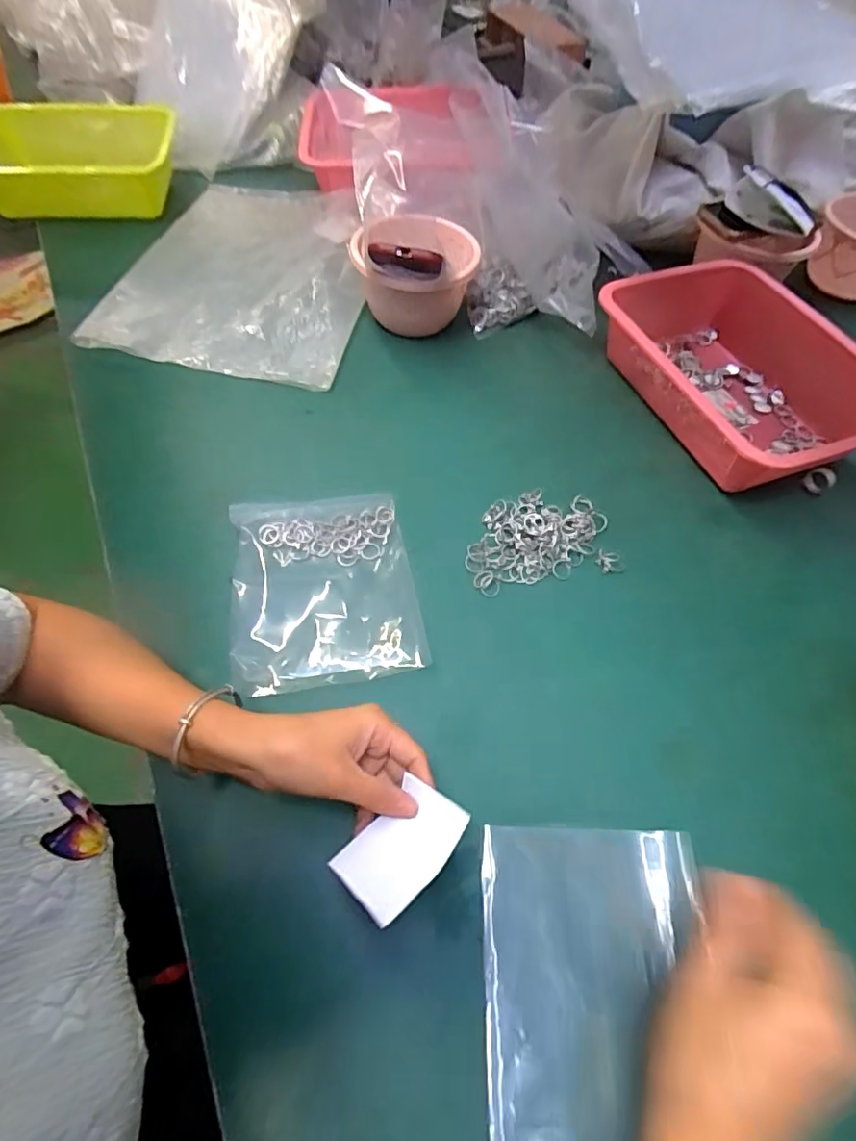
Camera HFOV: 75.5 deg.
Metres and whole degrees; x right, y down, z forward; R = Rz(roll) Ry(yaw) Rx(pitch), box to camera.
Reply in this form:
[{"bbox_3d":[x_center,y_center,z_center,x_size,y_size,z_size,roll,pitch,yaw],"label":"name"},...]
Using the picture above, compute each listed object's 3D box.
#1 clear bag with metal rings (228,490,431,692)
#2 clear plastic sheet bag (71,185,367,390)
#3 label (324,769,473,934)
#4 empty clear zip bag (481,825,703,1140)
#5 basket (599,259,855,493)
[{"bbox_3d":[-0.087,0.007,0.470,0.149,0.027,0.195,-3,48,-16],"label":"clear bag with metal rings"},{"bbox_3d":[-0.227,-0.400,0.730,0.317,0.029,0.394,10,57,5],"label":"clear plastic sheet bag"},{"bbox_3d":[-0.015,0.161,0.324,0.073,0.007,0.048,-40,52,-24],"label":"label"},{"bbox_3d":[0.106,0.263,0.333,0.142,0.014,0.194,1,58,0],"label":"empty clear zip bag"},{"bbox_3d":[0.342,-0.216,0.612,0.217,0.082,0.295,-18,60,-15],"label":"basket"}]

